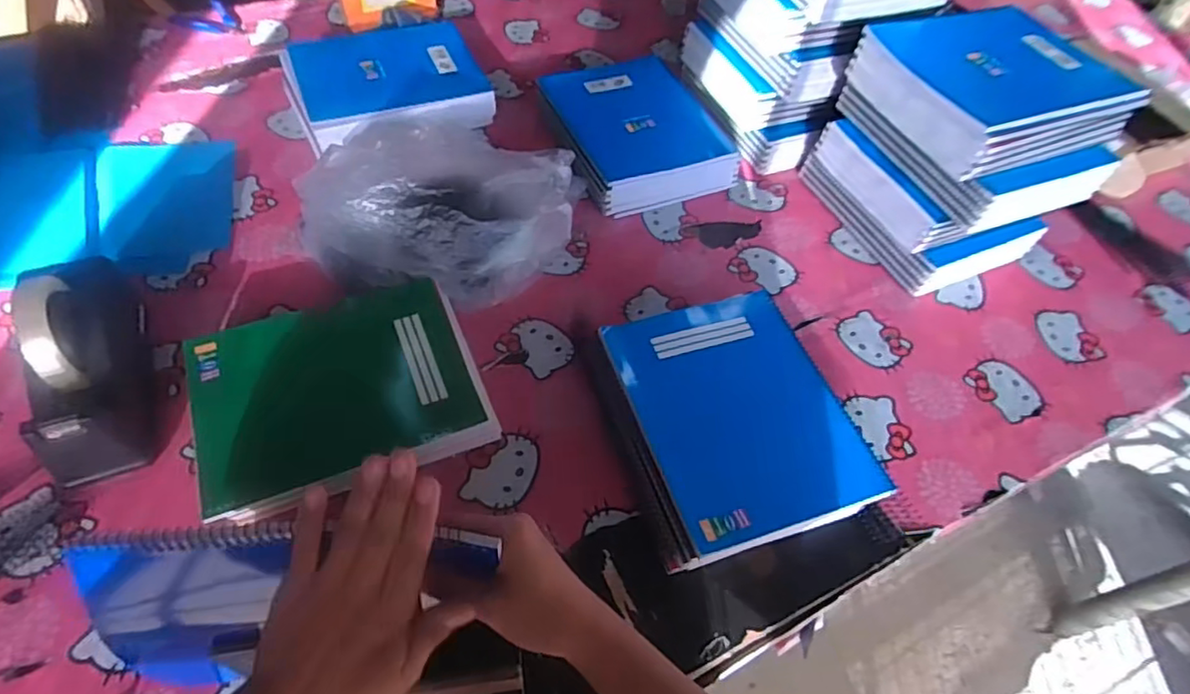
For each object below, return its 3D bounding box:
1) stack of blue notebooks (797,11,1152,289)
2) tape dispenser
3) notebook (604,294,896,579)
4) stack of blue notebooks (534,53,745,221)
[{"bbox_3d":[0.469,-0.250,0.820,0.263,0.241,0.250,-16,56,-17],"label":"stack of blue notebooks"},{"bbox_3d":[-0.469,0.013,0.577,0.075,0.122,0.205,-16,56,-17],"label":"tape dispenser"},{"bbox_3d":[0.135,0.066,0.616,0.212,0.028,0.248,-14,58,-14],"label":"notebook"},{"bbox_3d":[0.054,-0.314,0.916,0.232,0.064,0.278,-19,57,-19],"label":"stack of blue notebooks"}]

